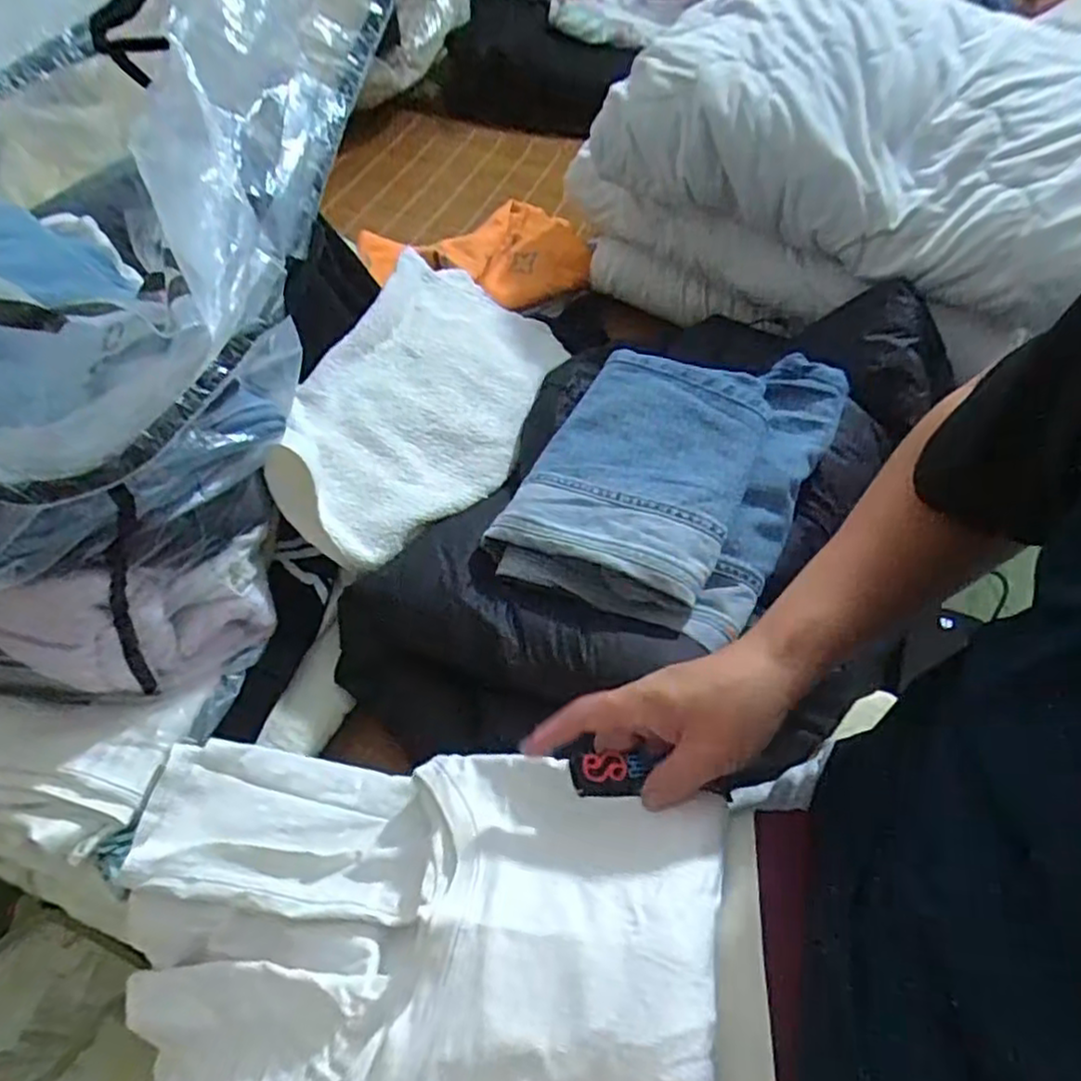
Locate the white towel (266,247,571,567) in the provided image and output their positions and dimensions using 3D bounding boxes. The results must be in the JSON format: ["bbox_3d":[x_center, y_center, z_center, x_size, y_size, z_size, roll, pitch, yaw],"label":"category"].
[{"bbox_3d":[-0.101,-0.133,0.616,0.167,0.084,0.343,18,56,10],"label":"white towel"}]

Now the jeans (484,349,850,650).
[{"bbox_3d":[0.102,-0.064,0.538,0.195,0.051,0.252,25,57,15],"label":"jeans"}]

